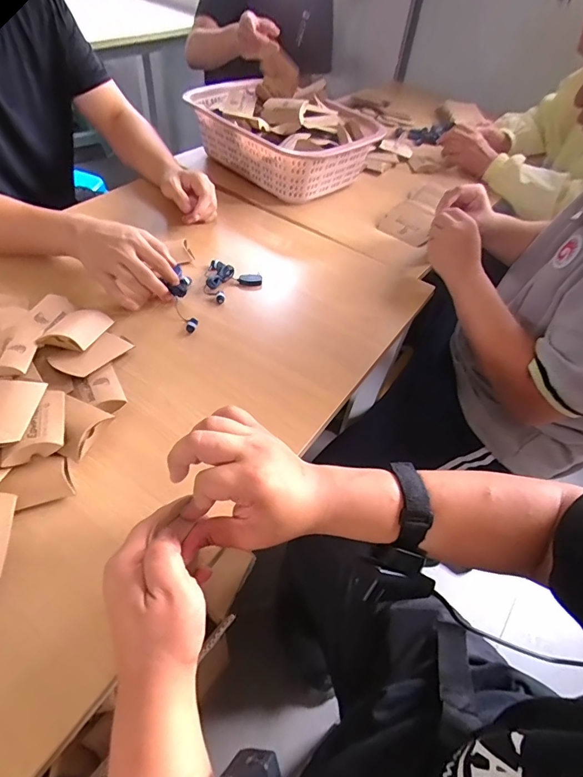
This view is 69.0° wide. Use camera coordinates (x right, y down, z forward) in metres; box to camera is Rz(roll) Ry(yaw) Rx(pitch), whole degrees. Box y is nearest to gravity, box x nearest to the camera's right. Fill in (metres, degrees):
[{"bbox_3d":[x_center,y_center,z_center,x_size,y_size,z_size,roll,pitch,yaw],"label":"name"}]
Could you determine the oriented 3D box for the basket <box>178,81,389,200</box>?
[{"bbox_3d":[-0.018,-0.527,0.882,0.269,0.113,0.361,-31,59,-28],"label":"basket"}]

